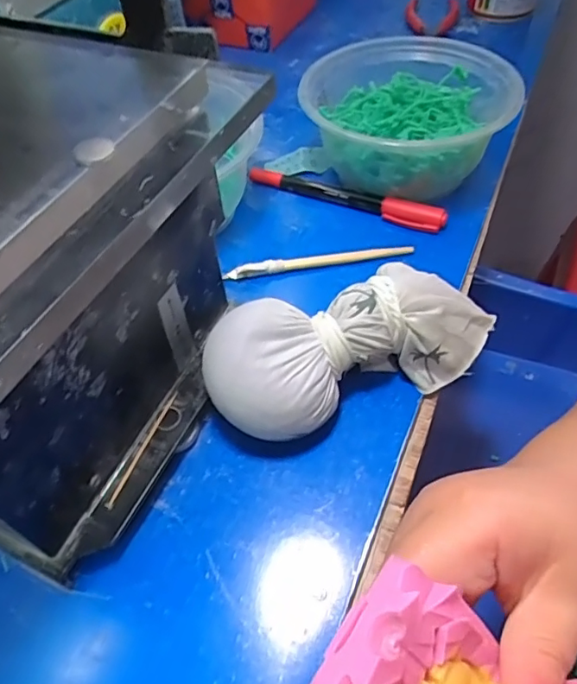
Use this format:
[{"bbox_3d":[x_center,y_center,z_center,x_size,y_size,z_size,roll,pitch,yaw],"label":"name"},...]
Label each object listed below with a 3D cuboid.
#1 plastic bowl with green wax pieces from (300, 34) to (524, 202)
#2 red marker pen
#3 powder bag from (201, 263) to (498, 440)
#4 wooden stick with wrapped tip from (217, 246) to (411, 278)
[{"bbox_3d":[0.076,-0.146,0.370,0.129,0.068,0.132,-2,51,2],"label":"plastic bowl with green wax pieces"},{"bbox_3d":[0.036,-0.099,0.363,0.139,0.016,0.013,19,55,18],"label":"red marker pen"},{"bbox_3d":[0.036,0.001,0.265,0.148,0.051,0.057,-22,53,-12],"label":"powder bag"},{"bbox_3d":[0.019,-0.049,0.333,0.113,0.010,0.008,-8,51,-3],"label":"wooden stick with wrapped tip"}]

